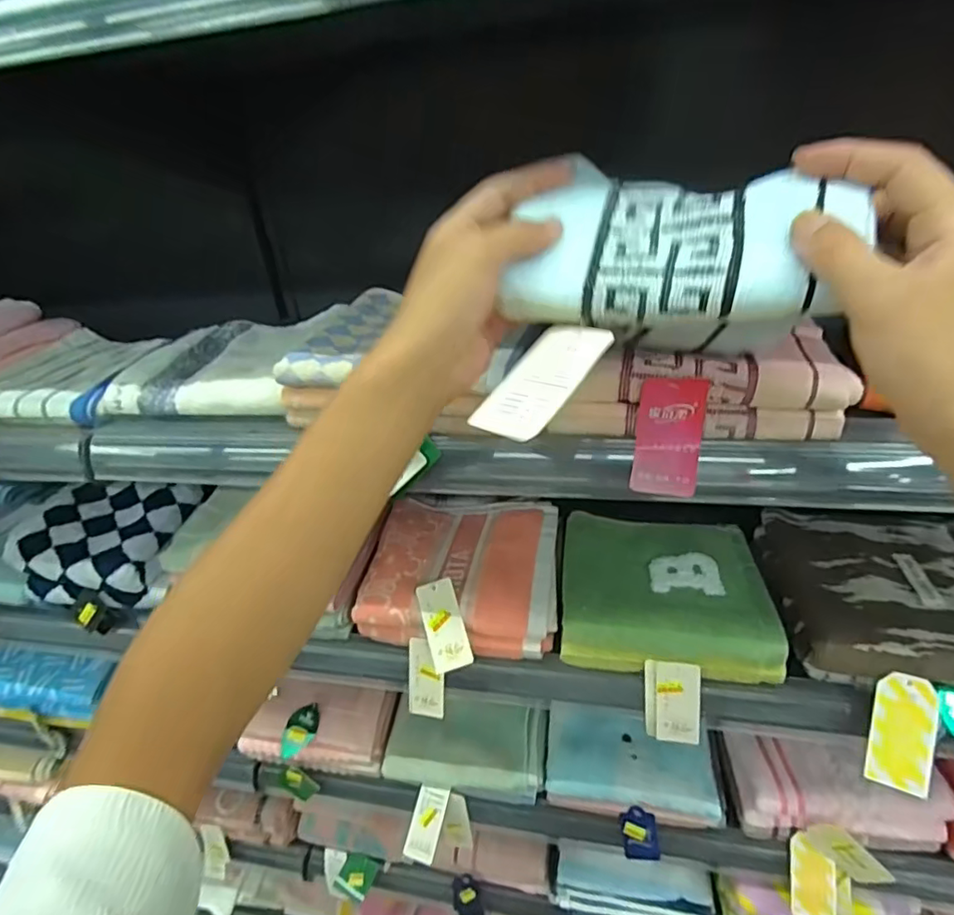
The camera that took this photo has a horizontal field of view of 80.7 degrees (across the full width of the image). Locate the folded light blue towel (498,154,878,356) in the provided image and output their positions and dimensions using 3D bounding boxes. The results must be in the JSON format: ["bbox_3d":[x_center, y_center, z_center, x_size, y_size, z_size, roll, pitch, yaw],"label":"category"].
[{"bbox_3d":[0.100,-0.098,0.297,0.153,0.089,0.045,14,-5,23],"label":"folded light blue towel"}]

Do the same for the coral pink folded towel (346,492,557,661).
[{"bbox_3d":[-0.012,0.116,0.589,0.188,0.053,0.176,-1,30,10],"label":"coral pink folded towel"}]

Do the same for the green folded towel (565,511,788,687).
[{"bbox_3d":[0.179,0.125,0.548,0.179,0.050,0.163,1,31,12],"label":"green folded towel"}]

